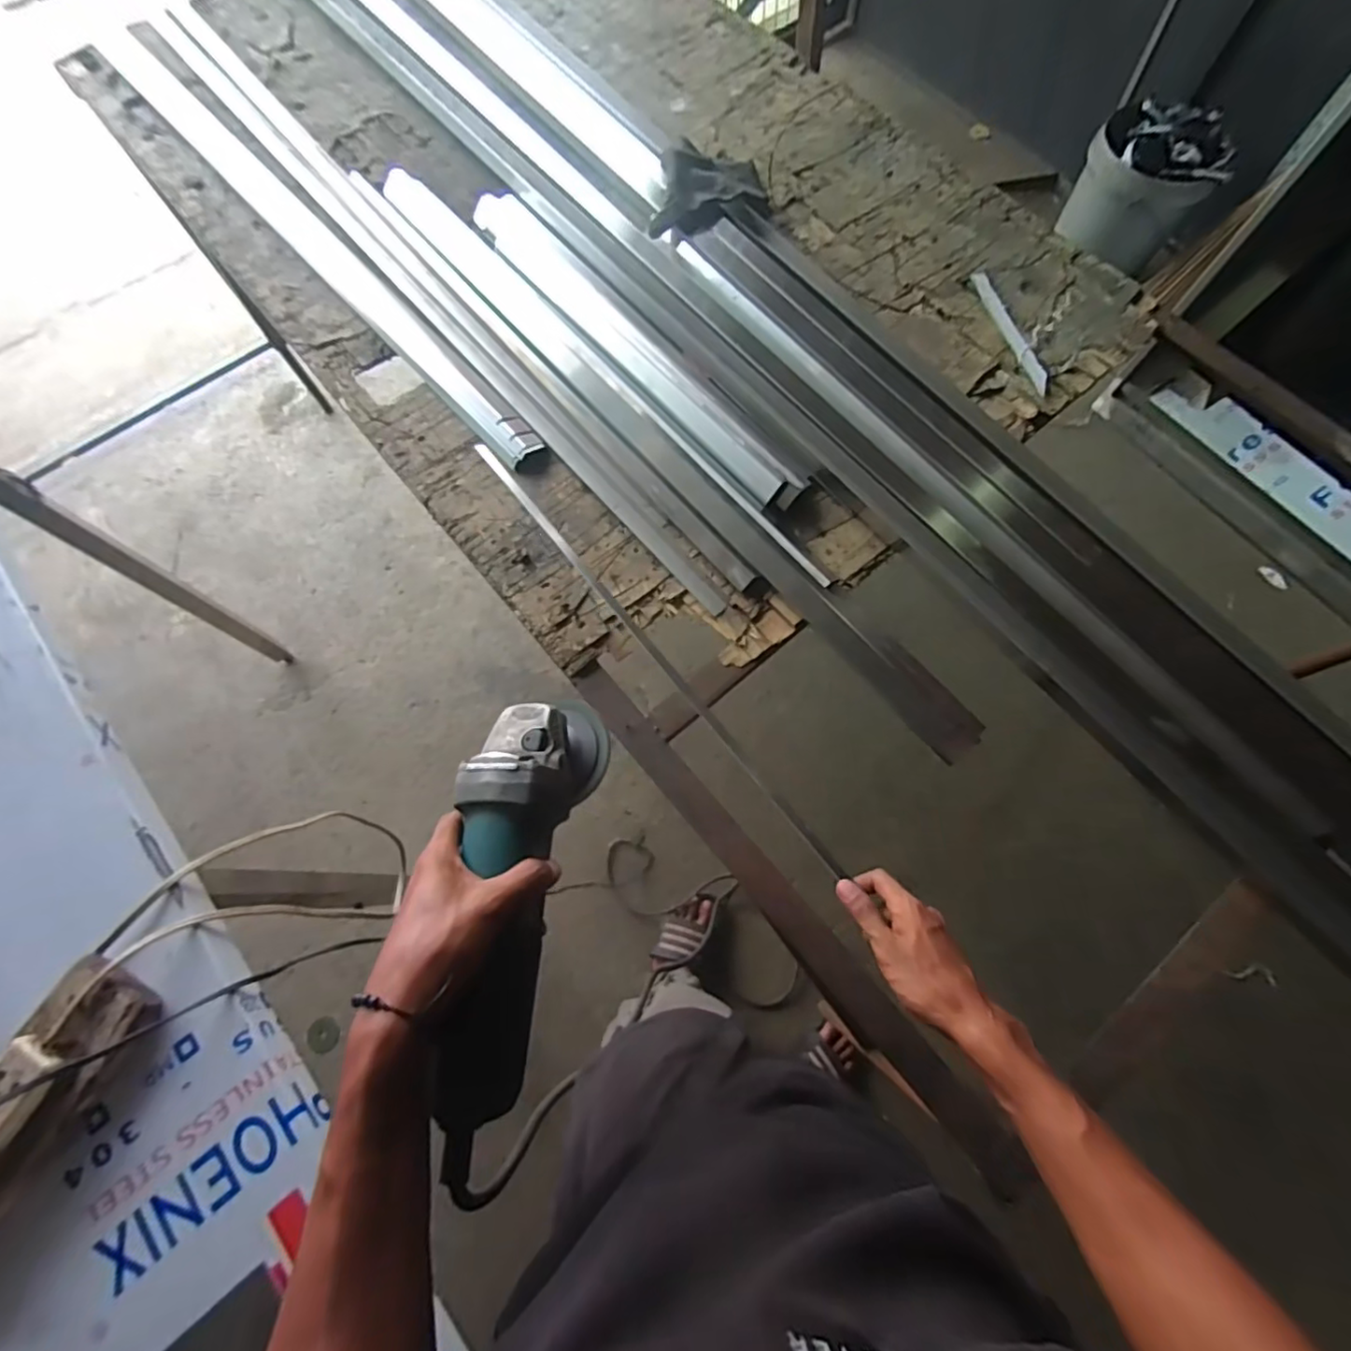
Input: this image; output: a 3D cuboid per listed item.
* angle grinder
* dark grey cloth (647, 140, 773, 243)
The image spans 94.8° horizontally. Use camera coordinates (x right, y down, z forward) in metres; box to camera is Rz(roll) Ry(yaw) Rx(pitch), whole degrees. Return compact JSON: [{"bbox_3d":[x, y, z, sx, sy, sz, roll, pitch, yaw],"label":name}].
[{"bbox_3d":[-0.111,0.163,0.430,0.084,0.082,0.303,4,69,1],"label":"angle grinder"},{"bbox_3d":[0.053,-0.679,0.864,0.160,0.050,0.166,6,71,2],"label":"dark grey cloth"}]

